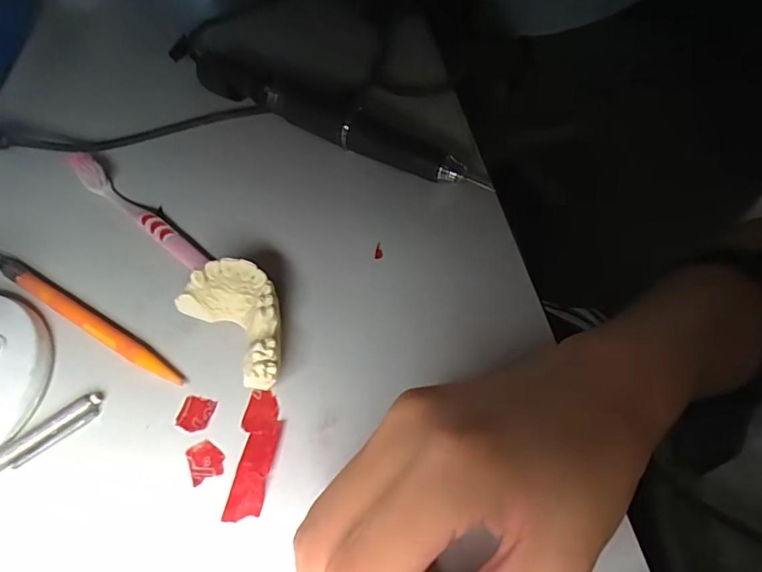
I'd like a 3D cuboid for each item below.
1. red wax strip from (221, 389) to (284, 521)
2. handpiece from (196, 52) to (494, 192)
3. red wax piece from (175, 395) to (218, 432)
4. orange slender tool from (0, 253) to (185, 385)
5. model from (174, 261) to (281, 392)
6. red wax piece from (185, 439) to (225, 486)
[{"bbox_3d":[-0.055,0.073,0.222,0.018,0.004,0.056,0,57,9],"label":"red wax strip"},{"bbox_3d":[-0.033,-0.104,0.314,0.207,0.023,0.023,27,63,17],"label":"handpiece"},{"bbox_3d":[-0.086,0.058,0.231,0.014,0.004,0.016,10,59,7],"label":"red wax piece"},{"bbox_3d":[-0.154,0.016,0.257,0.134,0.006,0.011,26,63,16],"label":"orange slender tool"},{"bbox_3d":[-0.062,0.019,0.240,0.038,0.029,0.065,-39,65,-20],"label":"model"},{"bbox_3d":[-0.078,0.076,0.221,0.015,0.004,0.018,-25,61,-13],"label":"red wax piece"}]

